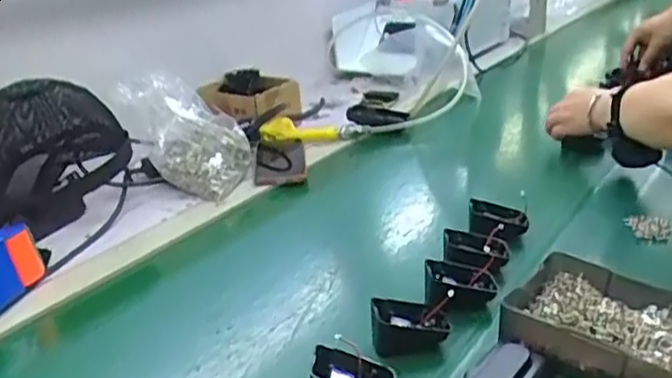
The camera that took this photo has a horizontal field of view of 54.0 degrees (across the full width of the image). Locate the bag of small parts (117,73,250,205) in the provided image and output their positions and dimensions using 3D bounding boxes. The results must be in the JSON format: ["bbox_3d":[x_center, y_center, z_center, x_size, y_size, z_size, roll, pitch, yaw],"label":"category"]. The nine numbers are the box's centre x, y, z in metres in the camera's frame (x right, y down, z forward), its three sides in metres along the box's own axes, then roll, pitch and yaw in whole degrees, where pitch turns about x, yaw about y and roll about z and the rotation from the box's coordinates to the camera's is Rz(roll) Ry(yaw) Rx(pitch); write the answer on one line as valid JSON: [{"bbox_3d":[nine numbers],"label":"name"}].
[{"bbox_3d":[-0.210,-0.083,0.978,0.179,0.140,0.127,16,30,41],"label":"bag of small parts"}]

